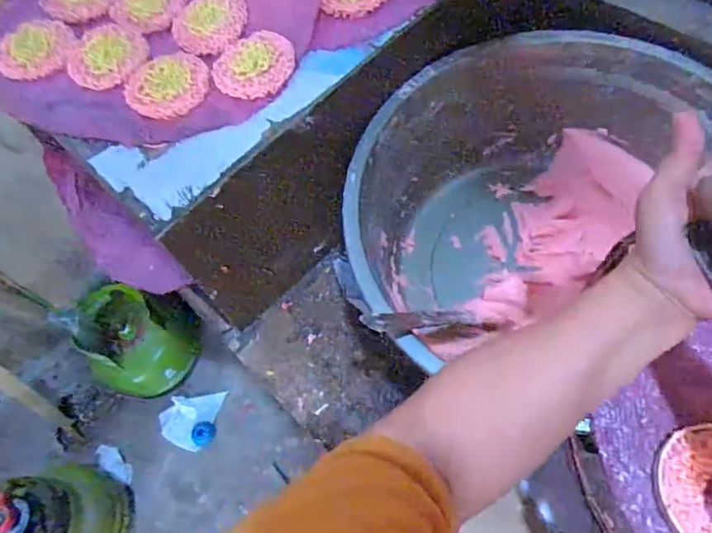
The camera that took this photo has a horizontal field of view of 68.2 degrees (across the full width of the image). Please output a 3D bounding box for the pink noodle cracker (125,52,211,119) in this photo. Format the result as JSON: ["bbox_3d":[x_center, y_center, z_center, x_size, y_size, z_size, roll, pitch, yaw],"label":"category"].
[{"bbox_3d":[-0.178,-0.174,0.494,0.077,0.005,0.072,-4,62,7],"label":"pink noodle cracker"}]

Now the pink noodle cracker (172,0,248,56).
[{"bbox_3d":[-0.145,-0.245,0.523,0.074,0.007,0.080,-4,62,7],"label":"pink noodle cracker"}]

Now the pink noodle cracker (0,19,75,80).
[{"bbox_3d":[-0.327,-0.222,0.536,0.078,0.012,0.085,-4,62,7],"label":"pink noodle cracker"}]

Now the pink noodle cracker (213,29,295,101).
[{"bbox_3d":[-0.096,-0.190,0.492,0.071,0.006,0.077,-4,62,7],"label":"pink noodle cracker"}]

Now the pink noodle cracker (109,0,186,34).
[{"bbox_3d":[-0.221,-0.281,0.559,0.084,0.008,0.077,-4,62,7],"label":"pink noodle cracker"}]

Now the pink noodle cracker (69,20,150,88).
[{"bbox_3d":[-0.252,-0.214,0.524,0.090,0.004,0.078,37,73,23],"label":"pink noodle cracker"}]

